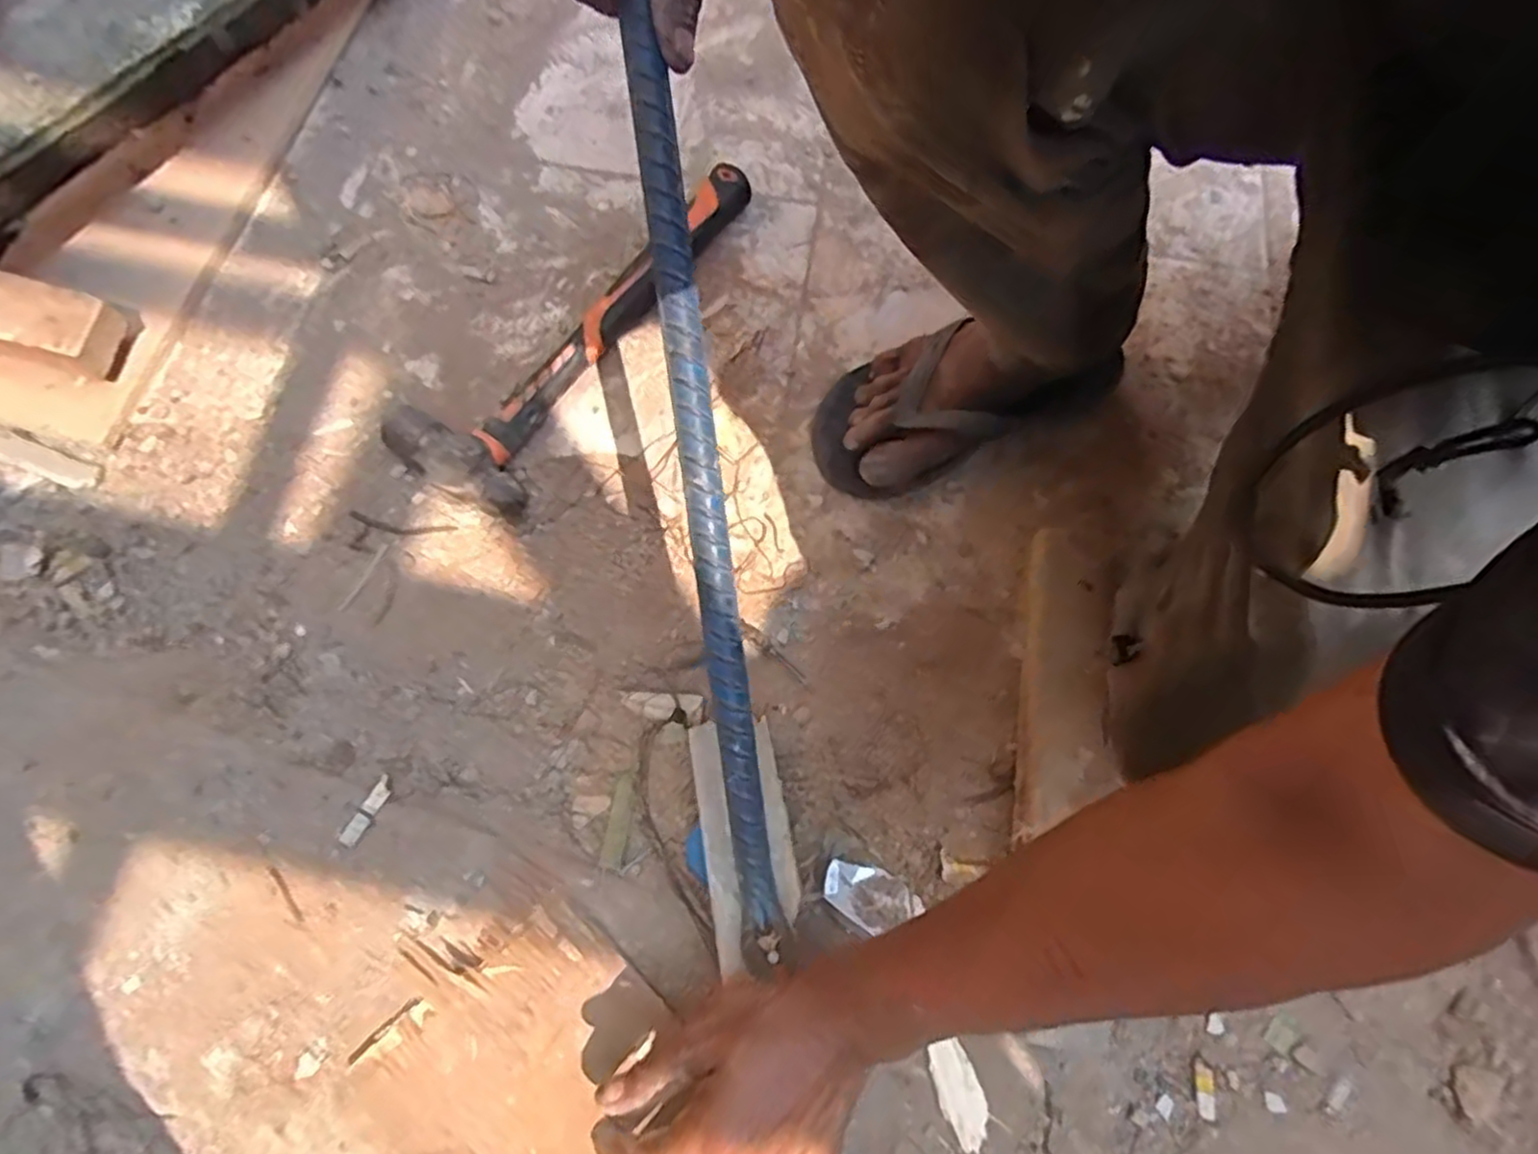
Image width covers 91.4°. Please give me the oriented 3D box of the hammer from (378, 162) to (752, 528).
[{"bbox_3d":[-0.159,-0.214,0.606,0.127,0.038,0.354,28,72,7],"label":"hammer"}]

